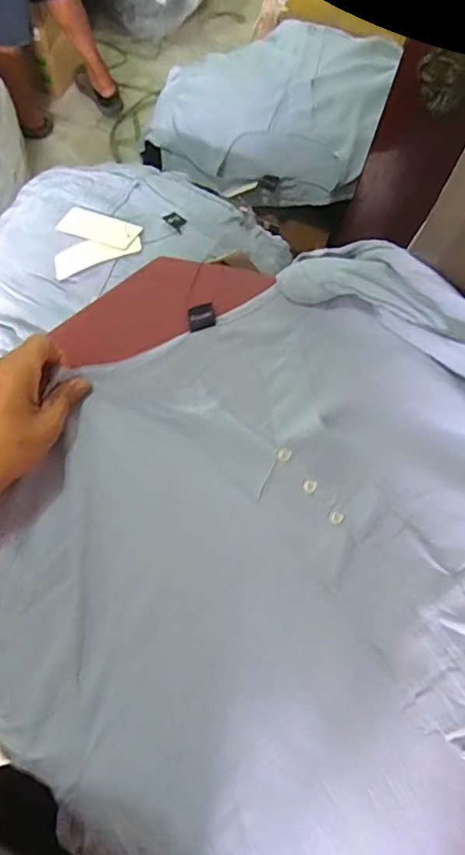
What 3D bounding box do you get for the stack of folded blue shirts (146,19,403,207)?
[{"bbox_3d":[0.061,-0.548,0.875,0.392,0.128,0.307,22,68,5],"label":"stack of folded blue shirts"}]

